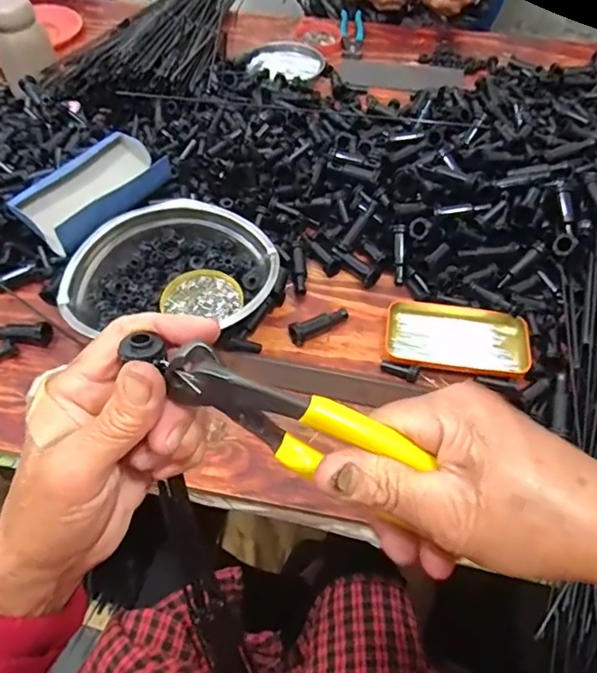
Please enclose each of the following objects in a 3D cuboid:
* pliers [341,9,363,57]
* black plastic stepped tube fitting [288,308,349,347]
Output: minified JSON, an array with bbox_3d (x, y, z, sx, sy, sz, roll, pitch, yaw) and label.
[{"bbox_3d":[0.097,-0.540,0.960,0.038,0.012,0.161,1,54,1],"label":"pliers"},{"bbox_3d":[0.022,-0.014,0.573,0.070,0.021,0.021,-28,59,-19],"label":"black plastic stepped tube fitting"}]

